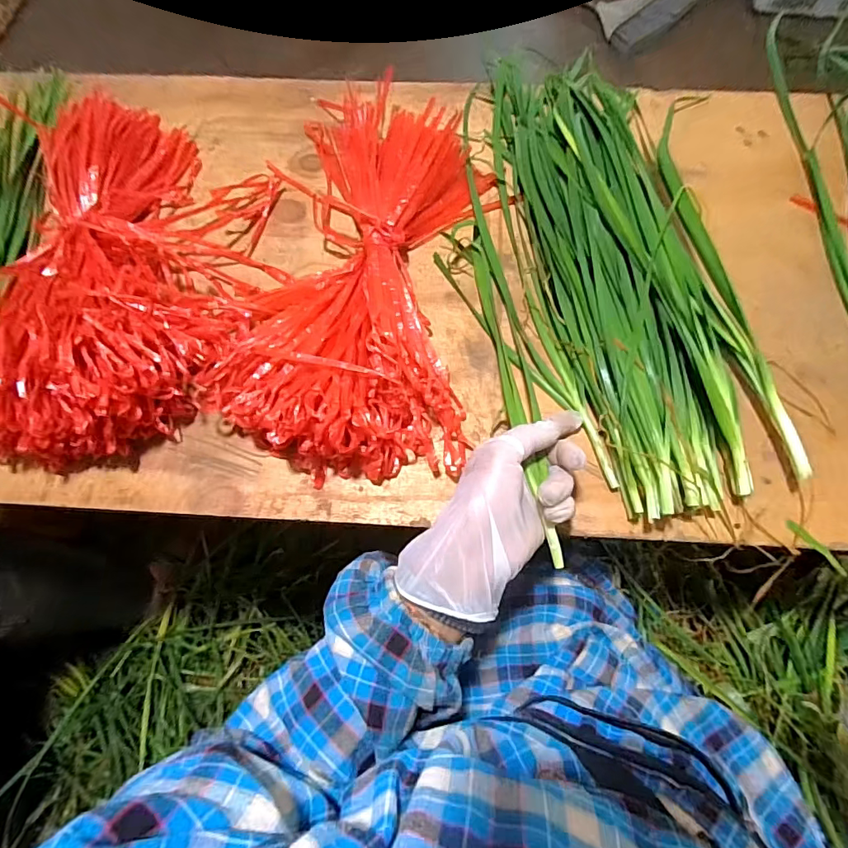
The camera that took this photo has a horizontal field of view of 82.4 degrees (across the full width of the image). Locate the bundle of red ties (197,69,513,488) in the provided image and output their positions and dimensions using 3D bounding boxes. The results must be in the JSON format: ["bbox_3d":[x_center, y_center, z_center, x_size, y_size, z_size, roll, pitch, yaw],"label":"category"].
[{"bbox_3d":[-0.048,-0.151,0.411,0.204,0.053,0.390,3,71,2],"label":"bundle of red ties"}]

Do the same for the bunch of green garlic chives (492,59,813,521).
[{"bbox_3d":[0.155,-0.142,0.409,0.165,0.047,0.425,-9,71,-2],"label":"bunch of green garlic chives"}]

